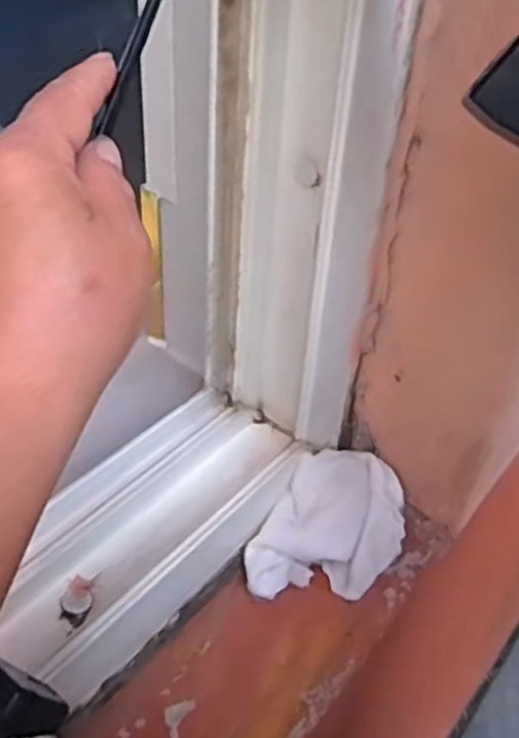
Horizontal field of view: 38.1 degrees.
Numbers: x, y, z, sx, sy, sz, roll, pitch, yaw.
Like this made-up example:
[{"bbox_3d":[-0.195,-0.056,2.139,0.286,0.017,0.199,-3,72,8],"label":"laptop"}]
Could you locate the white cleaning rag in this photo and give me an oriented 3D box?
[{"bbox_3d":[0.046,0.101,0.476,0.072,0.050,0.115,30,45,29],"label":"white cleaning rag"}]

